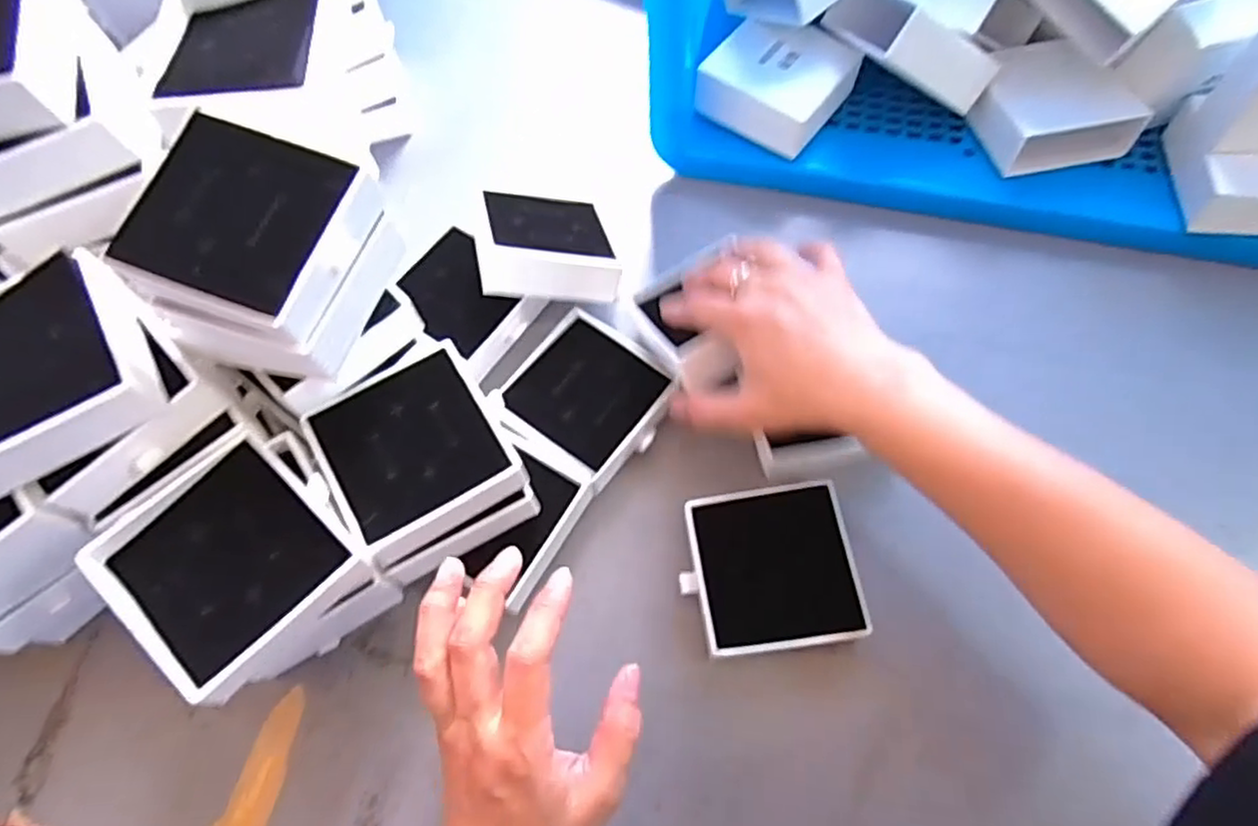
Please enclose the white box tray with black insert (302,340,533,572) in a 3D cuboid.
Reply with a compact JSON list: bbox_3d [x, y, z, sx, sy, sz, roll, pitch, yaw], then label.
[{"bbox_3d":[-0.110,0.021,0.375,0.096,0.035,0.095,-29,69,-9],"label":"white box tray with black insert"}]

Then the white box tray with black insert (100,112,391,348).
[{"bbox_3d":[-0.173,-0.082,0.317,0.089,0.036,0.088,18,69,10],"label":"white box tray with black insert"}]

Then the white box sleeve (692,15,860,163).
[{"bbox_3d":[0.108,-0.245,0.515,0.092,0.032,0.093,32,72,15],"label":"white box sleeve"}]

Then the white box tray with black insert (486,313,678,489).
[{"bbox_3d":[-0.027,-0.009,0.451,0.094,0.027,0.092,37,74,17],"label":"white box tray with black insert"}]

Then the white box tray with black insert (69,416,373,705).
[{"bbox_3d":[-0.185,0.067,0.318,0.104,0.018,0.085,40,75,17],"label":"white box tray with black insert"}]

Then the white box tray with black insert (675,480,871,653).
[{"bbox_3d":[0.081,0.092,0.405,0.092,0.033,0.087,-8,67,0],"label":"white box tray with black insert"}]

